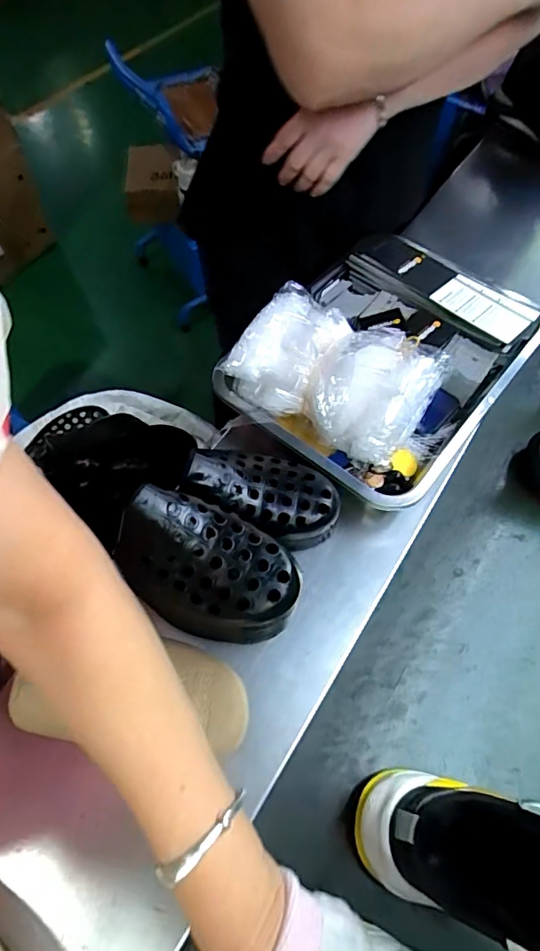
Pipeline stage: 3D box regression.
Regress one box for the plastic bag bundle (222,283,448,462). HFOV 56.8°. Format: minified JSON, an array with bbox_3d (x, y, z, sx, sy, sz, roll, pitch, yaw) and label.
[{"bbox_3d":[0.065,-0.114,0.509,0.199,0.061,0.128,30,64,15],"label":"plastic bag bundle"}]

